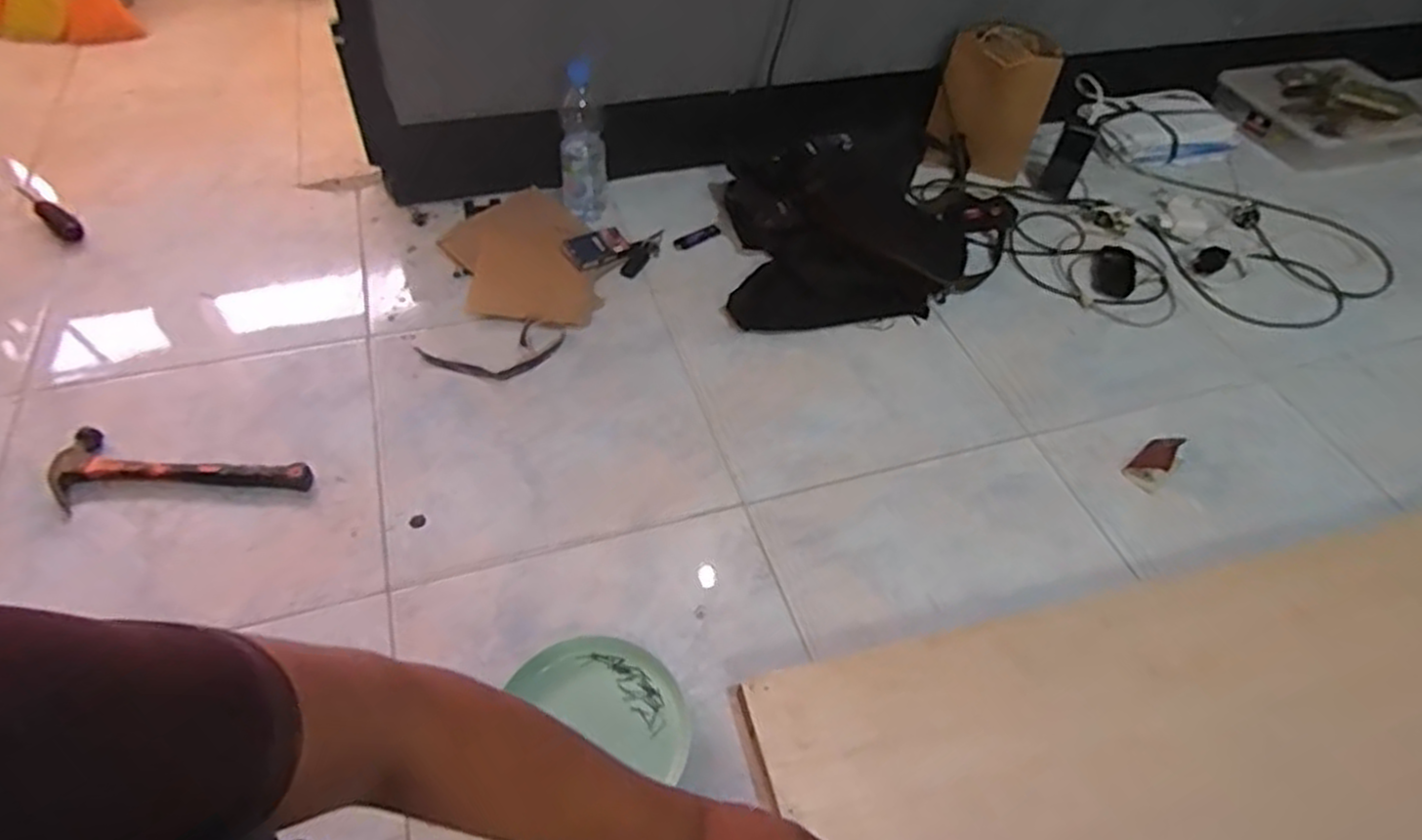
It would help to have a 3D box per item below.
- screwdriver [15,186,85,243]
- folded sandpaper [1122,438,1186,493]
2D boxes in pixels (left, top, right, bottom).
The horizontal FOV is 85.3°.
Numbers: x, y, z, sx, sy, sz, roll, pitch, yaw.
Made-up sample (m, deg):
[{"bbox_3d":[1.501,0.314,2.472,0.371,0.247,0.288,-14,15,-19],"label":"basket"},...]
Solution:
[{"bbox_3d":[-0.997,-0.313,1.164,0.178,0.031,0.032,33,54,23],"label":"screwdriver"},{"bbox_3d":[0.562,0.052,0.971,0.078,0.041,0.047,-30,57,-27],"label":"folded sandpaper"}]

